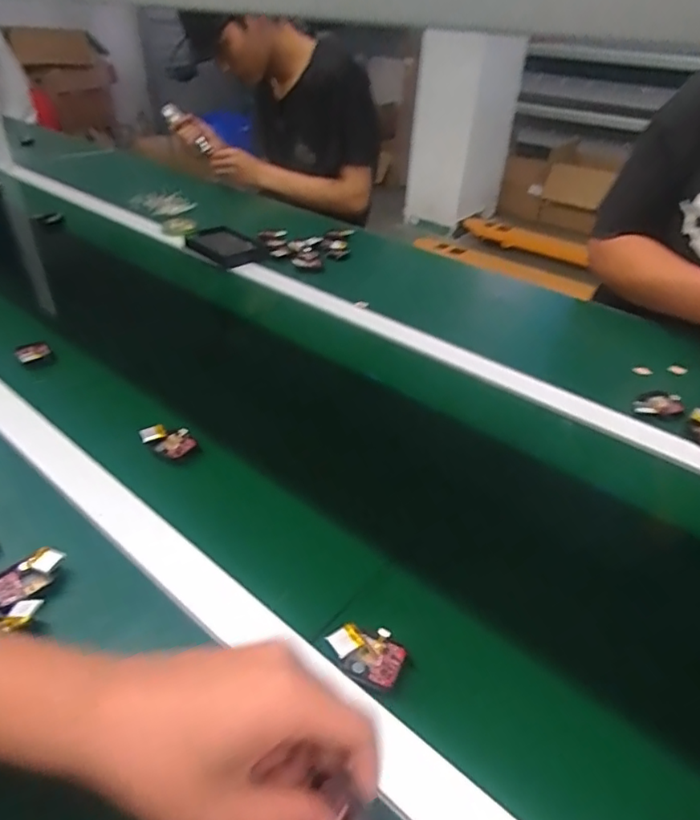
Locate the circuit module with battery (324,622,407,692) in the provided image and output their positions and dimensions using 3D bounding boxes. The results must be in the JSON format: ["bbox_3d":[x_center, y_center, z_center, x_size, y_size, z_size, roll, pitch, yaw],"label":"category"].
[{"bbox_3d":[0.011,0.168,0.386,0.050,0.014,0.038,20,39,22],"label":"circuit module with battery"}]

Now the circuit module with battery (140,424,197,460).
[{"bbox_3d":[-0.180,0.033,0.558,0.045,0.021,0.045,-21,41,-29],"label":"circuit module with battery"}]

